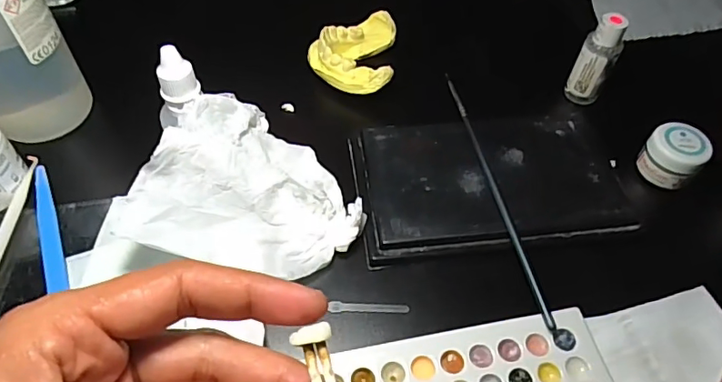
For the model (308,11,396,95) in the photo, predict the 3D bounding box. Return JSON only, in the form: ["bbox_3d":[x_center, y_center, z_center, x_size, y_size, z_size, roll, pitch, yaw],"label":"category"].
[{"bbox_3d":[-0.006,-0.097,0.362,0.056,0.021,0.073,5,53,2],"label":"model"}]

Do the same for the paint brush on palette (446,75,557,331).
[{"bbox_3d":[0.074,-0.004,0.293,0.006,0.006,0.170,-8,54,-8],"label":"paint brush on palette"}]

